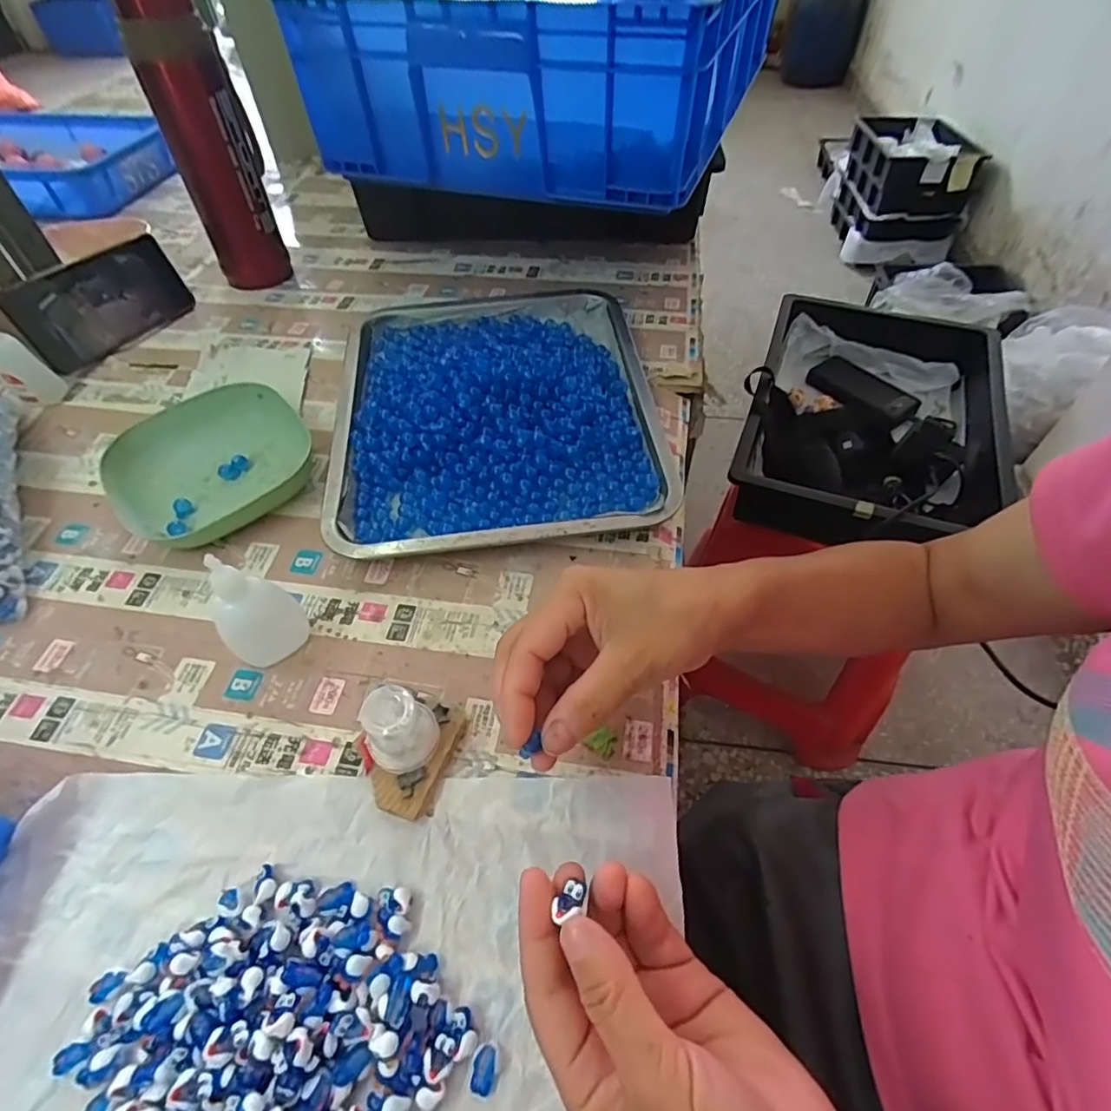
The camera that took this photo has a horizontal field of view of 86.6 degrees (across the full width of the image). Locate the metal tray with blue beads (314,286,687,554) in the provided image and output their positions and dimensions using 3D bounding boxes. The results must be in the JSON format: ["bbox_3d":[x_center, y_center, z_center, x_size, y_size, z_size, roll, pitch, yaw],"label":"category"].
[{"bbox_3d":[-0.052,-0.136,0.504,0.267,0.049,0.319,-8,53,-5],"label":"metal tray with blue beads"}]

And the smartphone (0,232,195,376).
[{"bbox_3d":[-0.441,-0.249,0.580,0.010,0.080,0.161,3,43,29],"label":"smartphone"}]

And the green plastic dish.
[{"bbox_3d":[-0.277,-0.077,0.471,0.134,0.031,0.146,38,62,26],"label":"green plastic dish"}]

